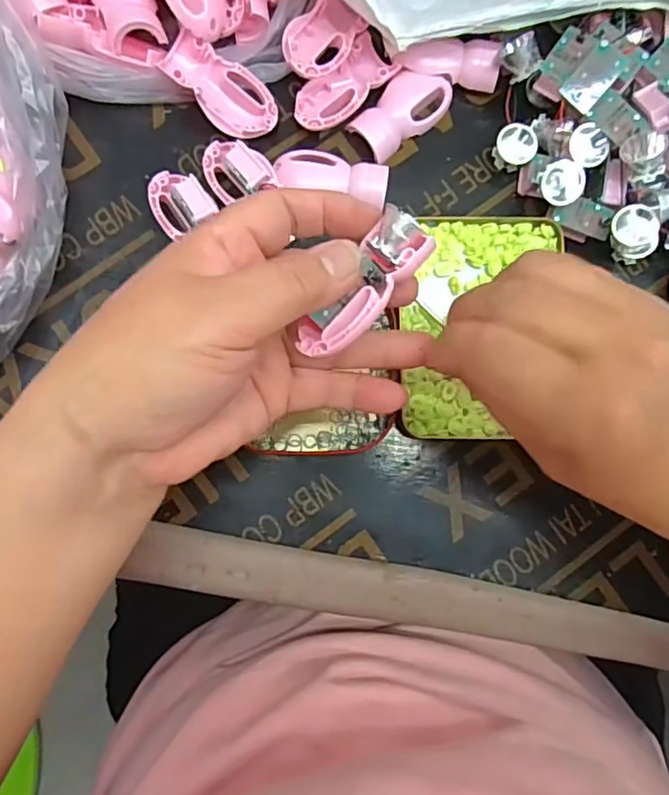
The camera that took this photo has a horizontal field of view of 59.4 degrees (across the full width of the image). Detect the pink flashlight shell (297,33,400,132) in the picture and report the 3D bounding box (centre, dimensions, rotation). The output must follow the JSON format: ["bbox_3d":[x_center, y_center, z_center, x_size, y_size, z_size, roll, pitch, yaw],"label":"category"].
[{"bbox_3d":[0.004,-0.180,0.342,0.033,0.014,0.065,43,85,0],"label":"pink flashlight shell"}]

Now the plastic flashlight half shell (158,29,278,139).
[{"bbox_3d":[-0.064,-0.175,0.332,0.065,0.012,0.035,35,85,-17],"label":"plastic flashlight half shell"}]

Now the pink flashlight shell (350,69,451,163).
[{"bbox_3d":[0.040,-0.169,0.346,0.060,0.011,0.032,-40,89,-5],"label":"pink flashlight shell"}]

